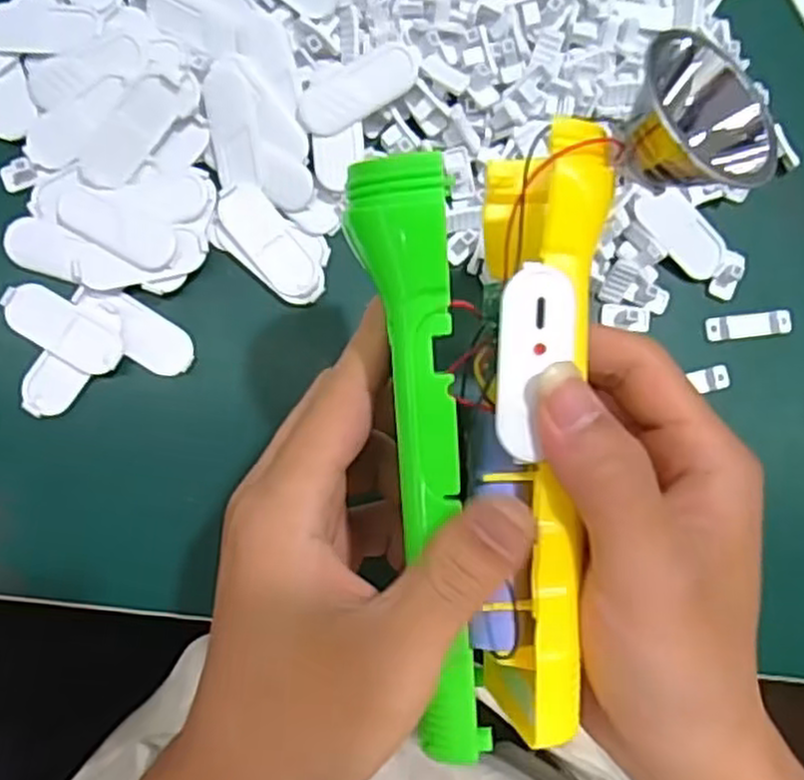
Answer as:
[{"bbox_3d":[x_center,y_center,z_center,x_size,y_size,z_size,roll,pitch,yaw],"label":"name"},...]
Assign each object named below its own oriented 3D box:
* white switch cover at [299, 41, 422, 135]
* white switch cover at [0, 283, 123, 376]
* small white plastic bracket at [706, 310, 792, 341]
[{"bbox_3d":[-0.016,-0.117,0.296,0.050,0.008,0.019,-32,91,-6],"label":"white switch cover"},{"bbox_3d":[-0.130,-0.024,0.294,0.049,0.005,0.020,30,85,-3],"label":"white switch cover"},{"bbox_3d":[0.145,-0.027,0.321,0.035,0.004,0.010,-6,88,-6],"label":"small white plastic bracket"}]

